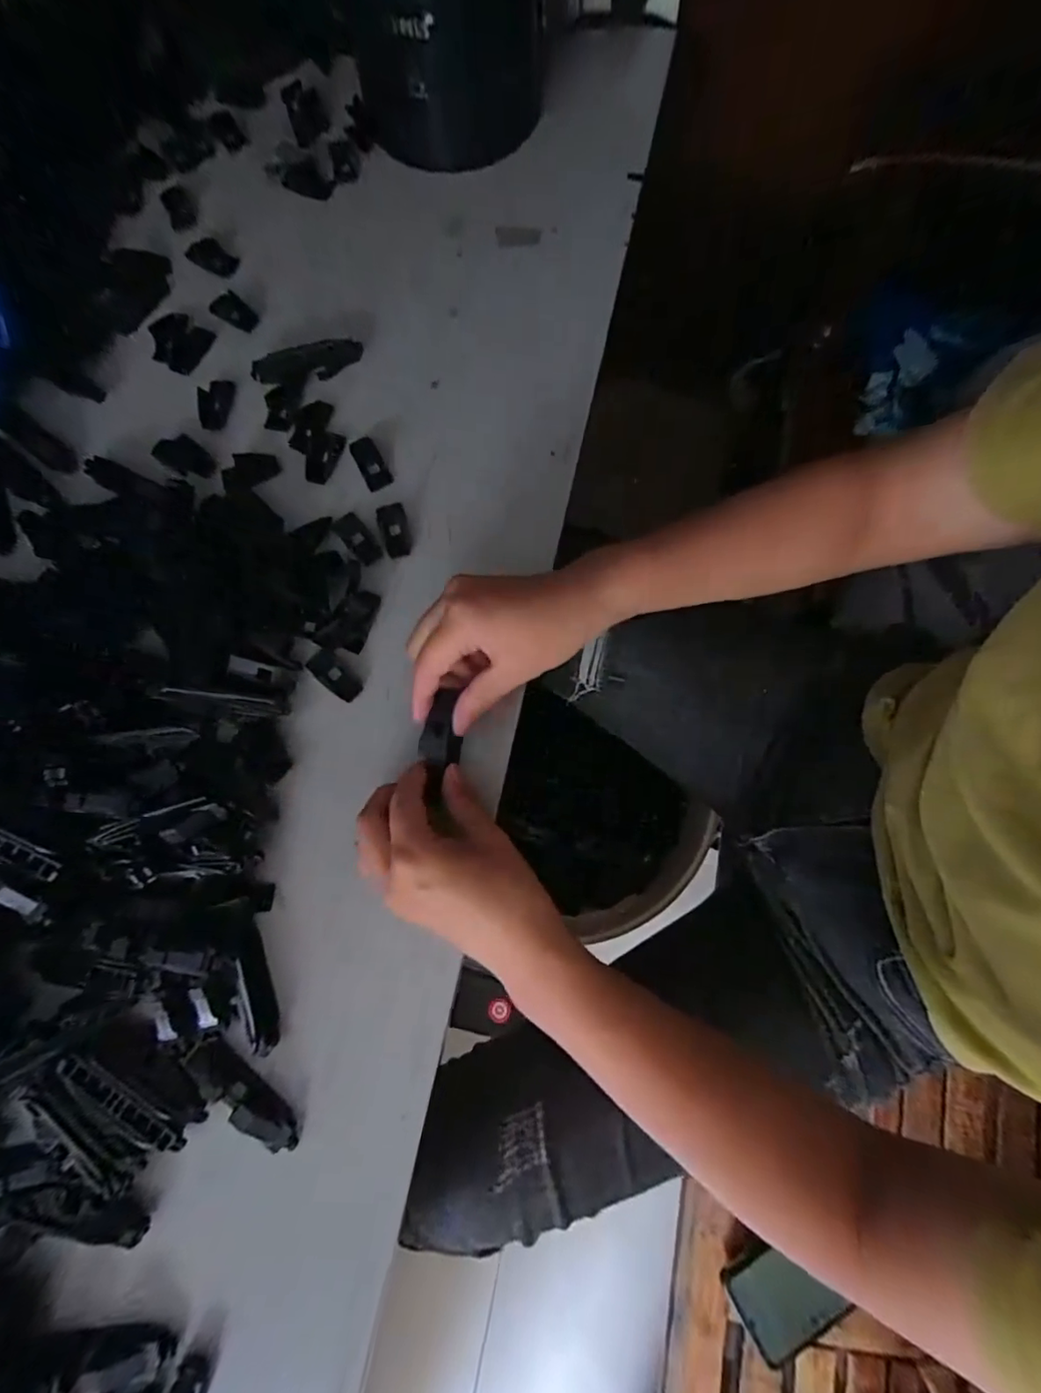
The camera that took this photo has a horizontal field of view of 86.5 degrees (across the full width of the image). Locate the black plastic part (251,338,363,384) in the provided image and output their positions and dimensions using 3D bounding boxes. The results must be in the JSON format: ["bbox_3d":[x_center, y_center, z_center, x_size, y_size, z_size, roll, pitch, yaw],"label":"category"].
[{"bbox_3d":[-0.156,-0.243,0.404,0.080,0.013,0.025,-9,77,-3],"label":"black plastic part"}]

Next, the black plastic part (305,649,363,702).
[{"bbox_3d":[-0.122,-0.013,0.363,0.018,0.004,0.040,-43,81,-10],"label":"black plastic part"}]

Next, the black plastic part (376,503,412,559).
[{"bbox_3d":[-0.088,-0.116,0.383,0.020,0.004,0.041,-11,77,-3],"label":"black plastic part"}]

